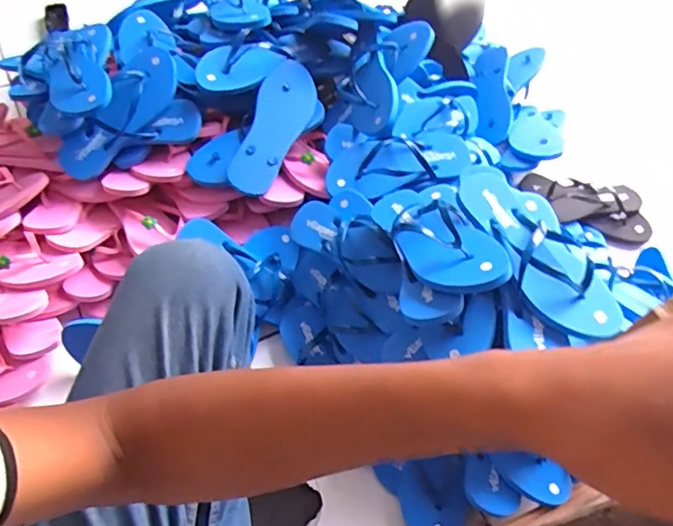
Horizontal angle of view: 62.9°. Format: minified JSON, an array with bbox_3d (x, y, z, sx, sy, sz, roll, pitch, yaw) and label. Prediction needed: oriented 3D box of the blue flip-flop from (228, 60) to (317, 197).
[{"bbox_3d":[-0.100,-0.217,0.891,0.084,0.027,0.235,24,76,-10],"label":"blue flip-flop"}]

